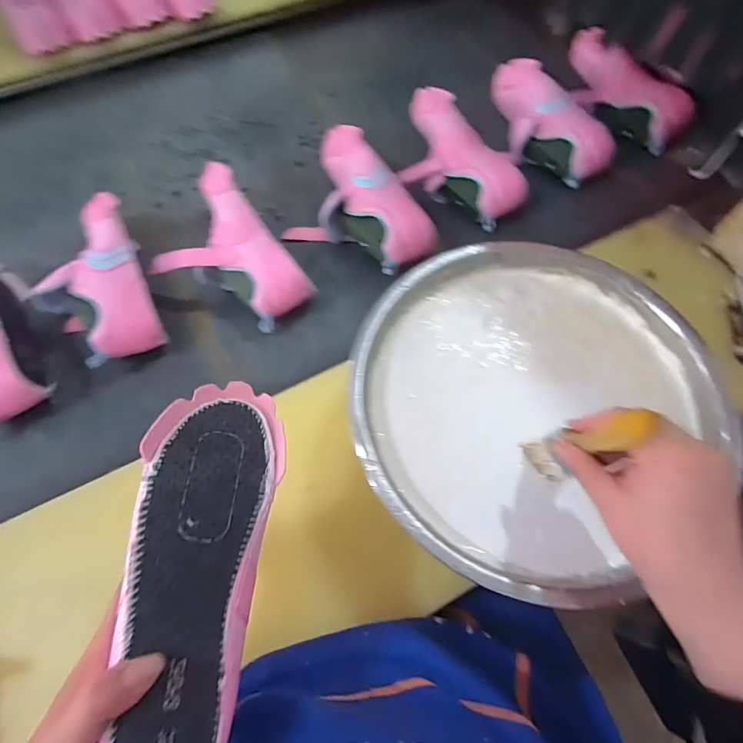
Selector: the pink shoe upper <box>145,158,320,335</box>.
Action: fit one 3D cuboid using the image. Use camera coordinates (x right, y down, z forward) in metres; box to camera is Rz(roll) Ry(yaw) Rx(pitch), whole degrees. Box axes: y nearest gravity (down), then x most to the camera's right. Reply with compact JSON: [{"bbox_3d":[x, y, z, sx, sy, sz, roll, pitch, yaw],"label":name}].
[{"bbox_3d":[-0.174,-0.163,0.582,0.227,0.080,0.157,28,67,11],"label":"pink shoe upper"}]

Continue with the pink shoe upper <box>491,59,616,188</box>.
[{"bbox_3d":[0.269,-0.406,0.713,0.105,0.072,0.253,-33,70,-16],"label":"pink shoe upper"}]

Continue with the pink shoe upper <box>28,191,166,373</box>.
[{"bbox_3d":[-0.356,-0.111,0.567,0.130,0.076,0.222,-28,69,-14],"label":"pink shoe upper"}]

